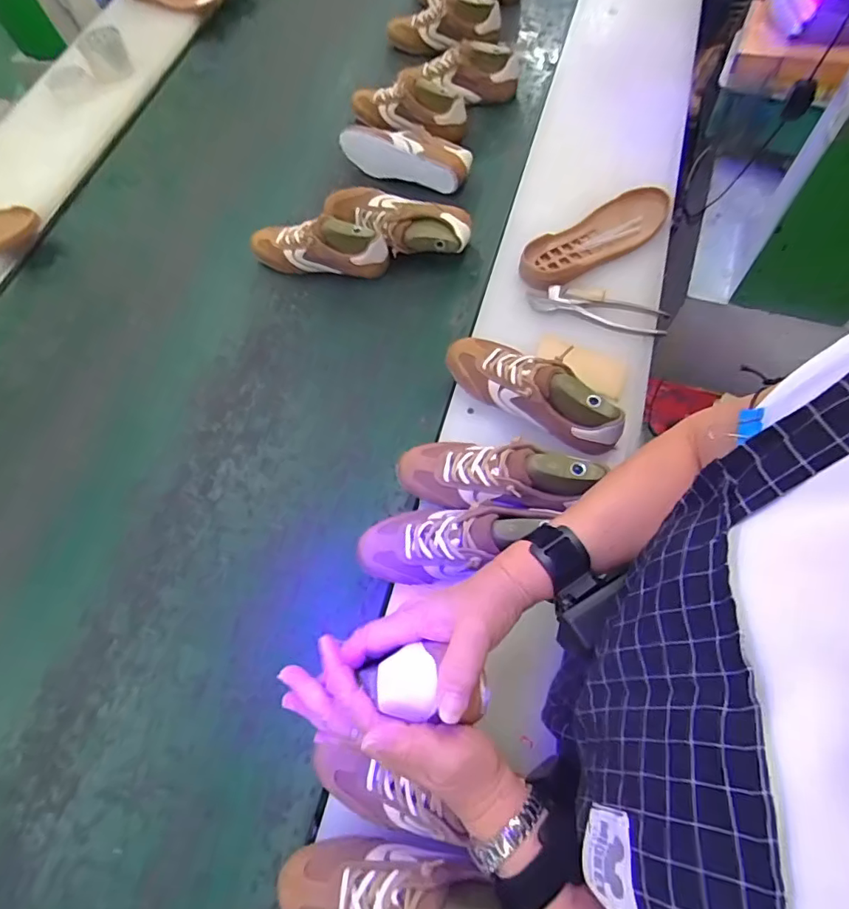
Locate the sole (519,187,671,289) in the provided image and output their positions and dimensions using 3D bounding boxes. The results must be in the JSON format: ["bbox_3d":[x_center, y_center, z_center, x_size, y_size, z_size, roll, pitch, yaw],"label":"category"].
[{"bbox_3d":[0.258,-0.326,0.768,0.261,0.027,0.086,-31,65,-10],"label":"sole"}]

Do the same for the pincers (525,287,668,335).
[{"bbox_3d":[0.242,-0.202,0.716,0.185,0.019,0.048,16,67,13],"label":"pincers"}]

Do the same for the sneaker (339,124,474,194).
[{"bbox_3d":[-0.034,-0.543,0.922,0.242,0.077,0.076,22,69,15],"label":"sneaker"}]

